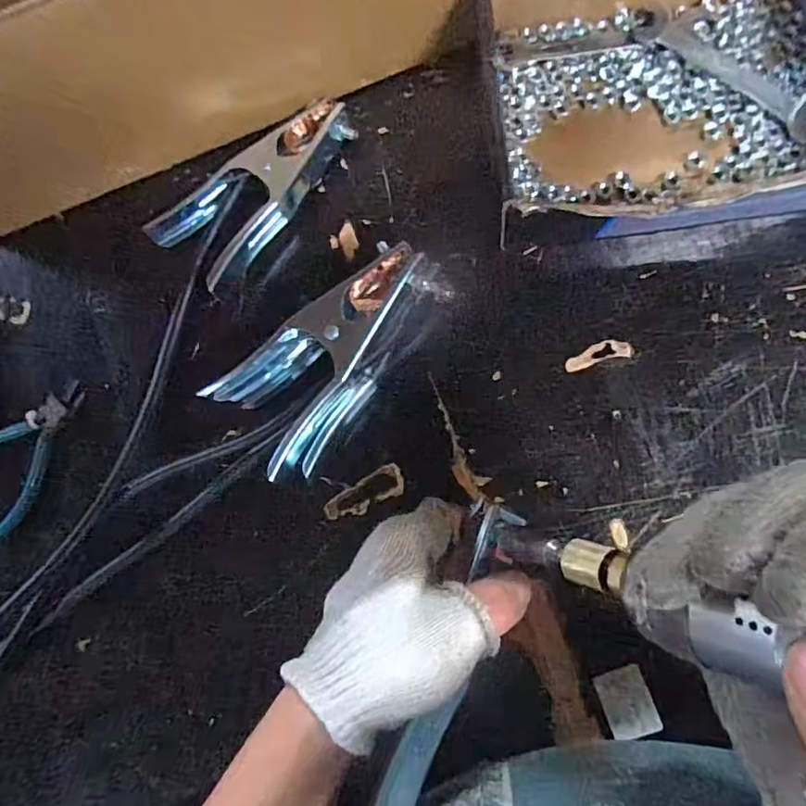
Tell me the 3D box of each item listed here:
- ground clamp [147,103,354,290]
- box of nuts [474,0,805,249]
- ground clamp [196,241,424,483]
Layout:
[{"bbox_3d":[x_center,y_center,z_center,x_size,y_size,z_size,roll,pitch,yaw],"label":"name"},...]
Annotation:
[{"bbox_3d":[-0.103,-0.158,0.398,0.078,0.034,0.162,42,88,9],"label":"ground clamp"},{"bbox_3d":[0.180,-0.212,0.365,0.249,0.062,0.196,-9,81,4],"label":"box of nuts"},{"bbox_3d":[-0.043,-0.024,0.364,0.165,0.051,0.088,-38,80,-1],"label":"ground clamp"}]

